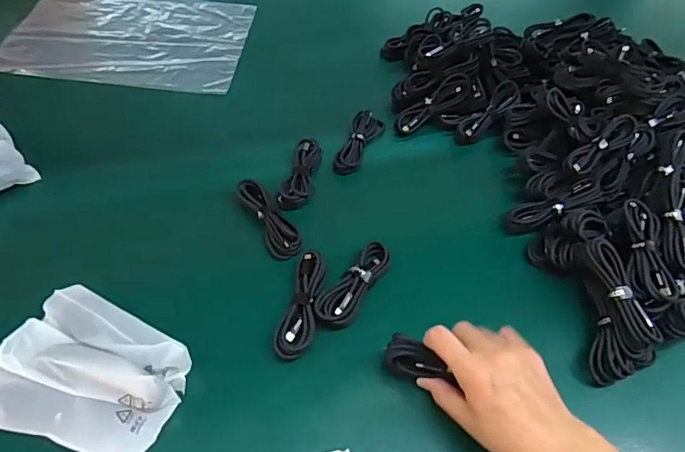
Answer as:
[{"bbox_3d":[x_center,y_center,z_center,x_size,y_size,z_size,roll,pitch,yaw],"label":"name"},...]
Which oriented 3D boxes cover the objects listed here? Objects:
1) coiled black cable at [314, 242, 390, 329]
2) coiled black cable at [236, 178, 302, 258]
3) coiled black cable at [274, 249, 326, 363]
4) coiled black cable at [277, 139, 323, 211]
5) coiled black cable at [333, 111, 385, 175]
[{"bbox_3d":[0.011,0.057,0.466,0.038,0.017,0.108,26,56,17],"label":"coiled black cable"},{"bbox_3d":[-0.082,-0.009,0.512,0.033,0.024,0.104,-26,58,-21],"label":"coiled black cable"},{"bbox_3d":[-0.037,0.073,0.445,0.032,0.010,0.111,10,53,6],"label":"coiled black cable"},{"bbox_3d":[-0.048,-0.063,0.560,0.034,0.021,0.106,10,53,5],"label":"coiled black cable"},{"bbox_3d":[0.020,-0.108,0.605,0.034,0.026,0.112,19,54,12],"label":"coiled black cable"}]

